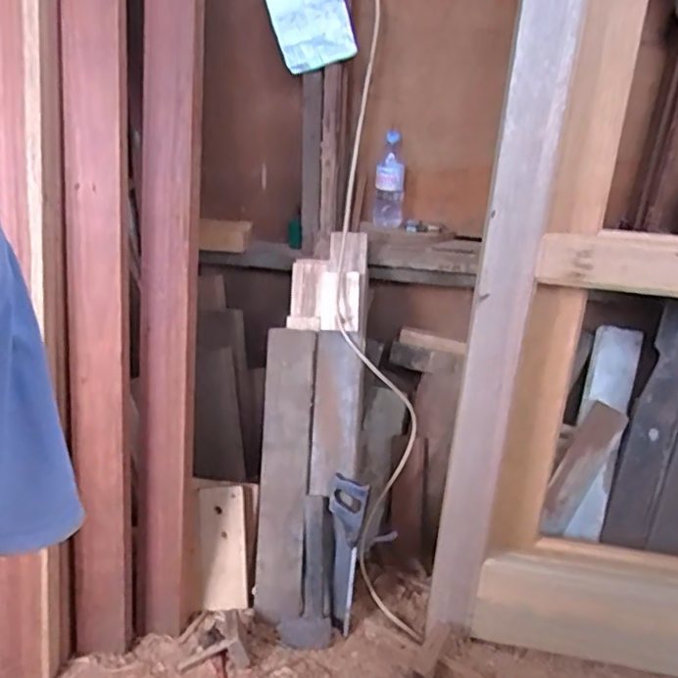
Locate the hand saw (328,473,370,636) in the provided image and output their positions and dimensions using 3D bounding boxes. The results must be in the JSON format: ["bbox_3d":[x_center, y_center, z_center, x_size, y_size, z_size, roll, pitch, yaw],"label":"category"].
[{"bbox_3d":[0.013,0.484,1.353,0.081,0.333,0.030,4,-7,3],"label":"hand saw"}]

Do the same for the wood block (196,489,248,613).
[{"bbox_3d":[-0.280,0.493,1.409,0.117,0.272,0.016,-7,-13,11],"label":"wood block"}]

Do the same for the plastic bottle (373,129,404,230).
[{"bbox_3d":[0.125,-0.379,1.512,0.077,0.259,0.057,6,26,6],"label":"plastic bottle"}]

